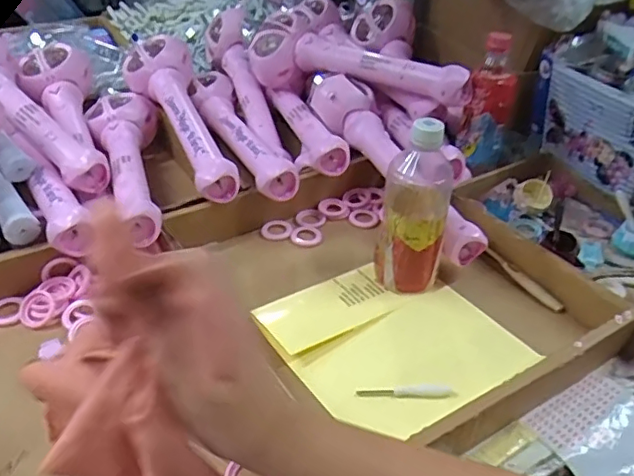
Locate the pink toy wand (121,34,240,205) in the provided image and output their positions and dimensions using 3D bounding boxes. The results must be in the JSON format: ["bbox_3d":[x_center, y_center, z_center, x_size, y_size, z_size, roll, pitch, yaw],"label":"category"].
[{"bbox_3d":[-0.174,-0.172,0.735,0.089,0.073,0.317,-14,41,-21],"label":"pink toy wand"}]

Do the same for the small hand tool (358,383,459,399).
[{"bbox_3d":[0.081,0.138,0.516,0.089,0.006,0.012,-1,38,-6],"label":"small hand tool"}]

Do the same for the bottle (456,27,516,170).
[{"bbox_3d":[0.225,-0.176,0.746,0.060,0.160,0.058,16,40,15],"label":"bottle"}]

